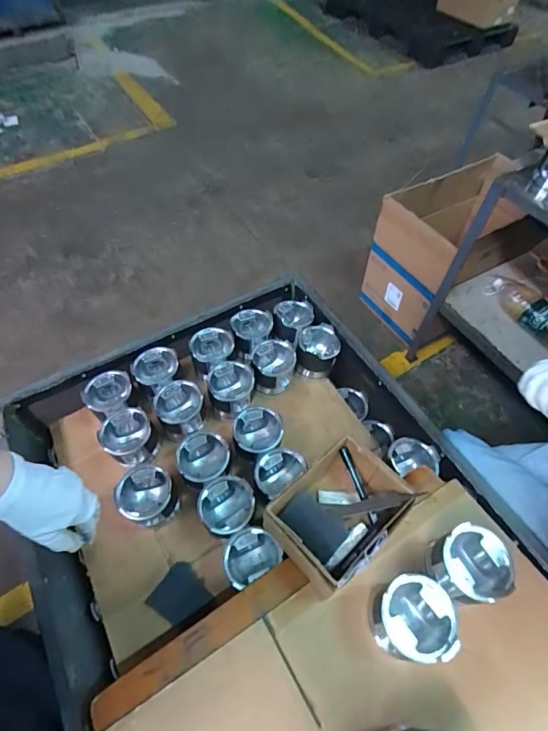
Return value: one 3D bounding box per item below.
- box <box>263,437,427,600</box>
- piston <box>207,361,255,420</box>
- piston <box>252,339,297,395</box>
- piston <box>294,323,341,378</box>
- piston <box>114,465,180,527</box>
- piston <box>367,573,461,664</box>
[{"bbox_3d":[0.101,0.240,0.665,0.149,0.108,0.196,40,64,22],"label":"box"},{"bbox_3d":[-0.090,0.056,0.886,0.096,0.079,0.100,1,56,-1],"label":"piston"},{"bbox_3d":[-0.001,0.001,0.933,0.097,0.082,0.100,1,56,-1],"label":"piston"},{"bbox_3d":[0.103,-0.029,0.962,0.093,0.086,0.113,14,57,8],"label":"piston"},{"bbox_3d":[-0.234,0.248,0.766,0.096,0.093,0.090,1,56,-1],"label":"piston"},{"bbox_3d":[0.189,0.355,0.575,0.095,0.096,0.099,1,56,-1],"label":"piston"}]

